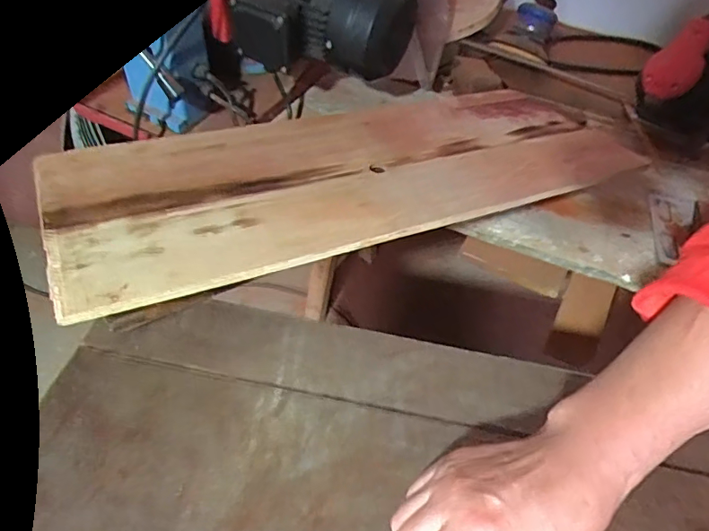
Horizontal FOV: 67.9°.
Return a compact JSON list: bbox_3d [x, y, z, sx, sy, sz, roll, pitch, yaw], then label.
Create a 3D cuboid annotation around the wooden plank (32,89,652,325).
[{"bbox_3d":[0.010,-0.118,0.580,0.632,0.018,0.269,-17,45,-26],"label":"wooden plank"}]

